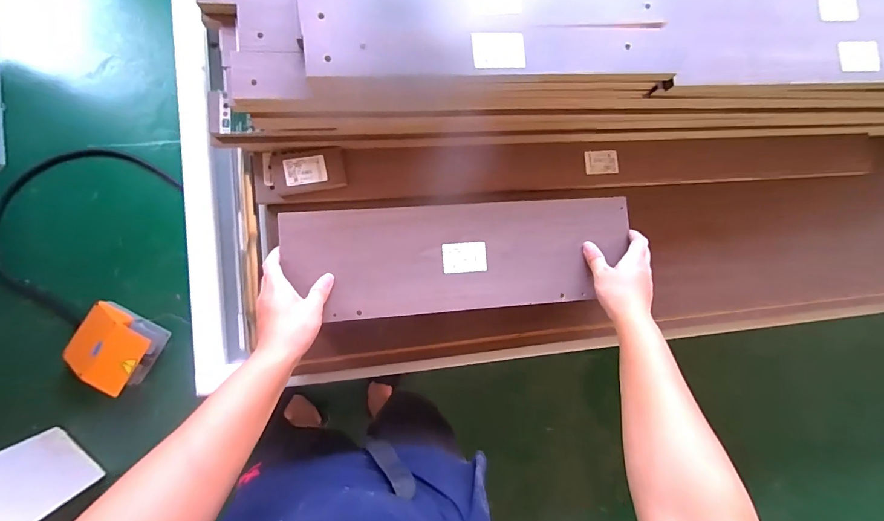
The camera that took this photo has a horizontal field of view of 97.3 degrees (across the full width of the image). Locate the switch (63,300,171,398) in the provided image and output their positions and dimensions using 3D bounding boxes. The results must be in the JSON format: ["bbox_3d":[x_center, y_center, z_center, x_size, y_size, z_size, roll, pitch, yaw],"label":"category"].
[{"bbox_3d":[-0.946,0.244,1.130,0.216,0.142,0.179,34,84,-5],"label":"switch"}]

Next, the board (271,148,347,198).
[{"bbox_3d":[-0.207,-0.139,0.599,0.111,0.024,0.072,-8,88,-8],"label":"board"}]

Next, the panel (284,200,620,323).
[{"bbox_3d":[0.031,-0.005,0.549,0.473,0.024,0.147,-4,88,-7],"label":"panel"}]

